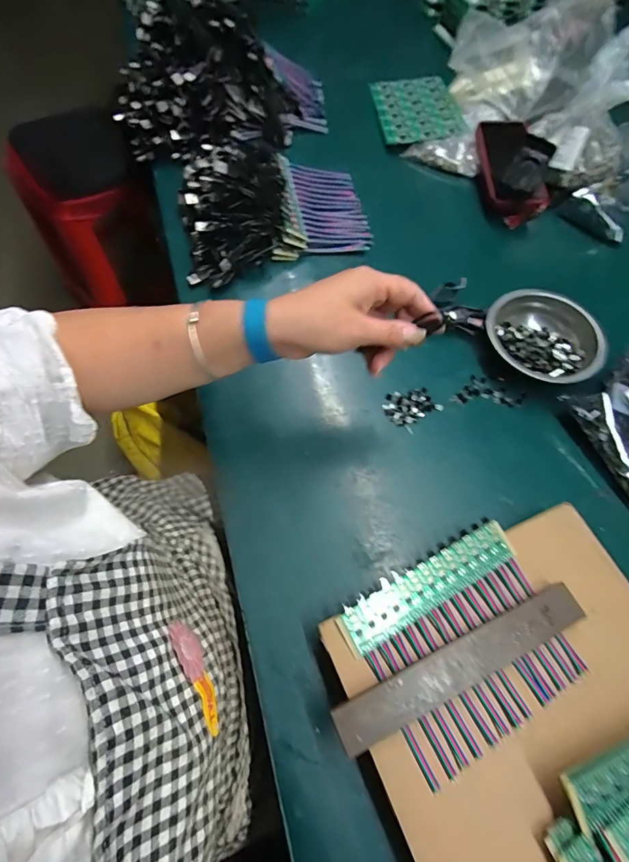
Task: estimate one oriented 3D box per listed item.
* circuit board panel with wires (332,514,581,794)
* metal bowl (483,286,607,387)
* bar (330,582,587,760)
[{"bbox_3d":[0.118,0.166,0.331,0.157,0.016,0.131,-26,71,-14],"label":"circuit board panel with wires"},{"bbox_3d":[0.265,-0.107,0.486,0.128,0.036,0.124,40,70,16],"label":"metal bowl"},{"bbox_3d":[0.112,0.173,0.309,0.205,0.005,0.030,-22,63,-12],"label":"bar"}]

